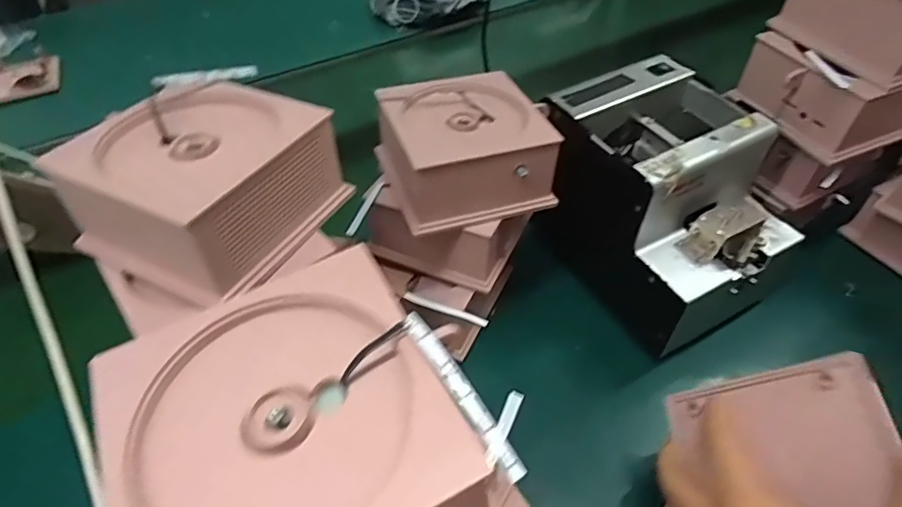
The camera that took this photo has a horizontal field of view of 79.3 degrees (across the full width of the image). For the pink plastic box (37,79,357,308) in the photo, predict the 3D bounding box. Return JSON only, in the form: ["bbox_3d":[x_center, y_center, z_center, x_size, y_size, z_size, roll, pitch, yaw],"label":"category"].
[{"bbox_3d":[-0.131,-0.041,0.290,0.104,0.057,0.106,19,51,19],"label":"pink plastic box"}]

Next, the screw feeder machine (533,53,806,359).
[{"bbox_3d":[0.174,-0.039,0.454,0.132,0.162,0.168,-22,50,-17],"label":"screw feeder machine"}]

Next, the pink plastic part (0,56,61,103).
[{"bbox_3d":[-0.620,-0.247,0.779,0.111,0.019,0.107,-22,50,-17],"label":"pink plastic part"}]

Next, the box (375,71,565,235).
[{"bbox_3d":[0.013,-0.079,0.402,0.113,0.056,0.109,-13,48,-10],"label":"box"}]

